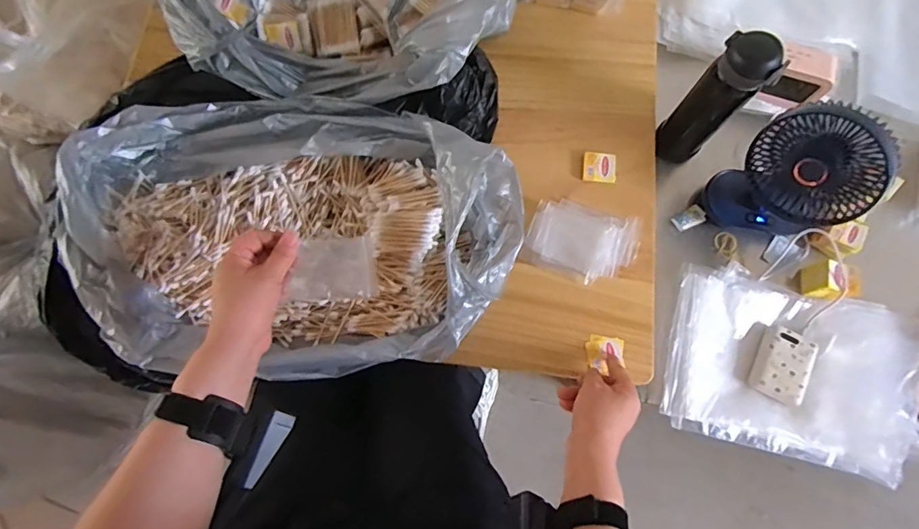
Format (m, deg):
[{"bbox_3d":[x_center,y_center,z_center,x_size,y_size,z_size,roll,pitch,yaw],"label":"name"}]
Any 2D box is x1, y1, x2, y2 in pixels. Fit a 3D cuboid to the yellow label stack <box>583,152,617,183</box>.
[{"bbox_3d":[0.196,-0.135,0.676,0.046,0.005,0.044,8,74,2],"label":"yellow label stack"}]

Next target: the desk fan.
[{"bbox_3d":[0.429,-0.114,0.617,0.140,0.187,0.085,30,76,8],"label":"desk fan"}]

